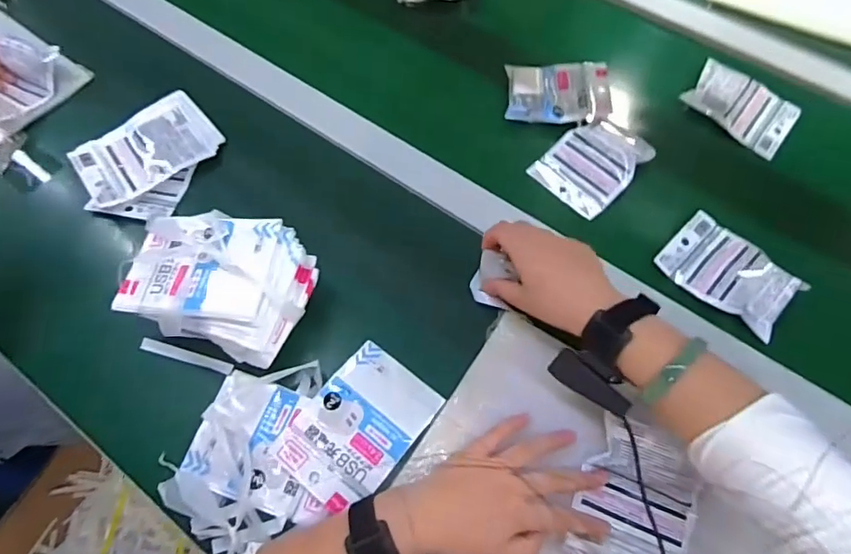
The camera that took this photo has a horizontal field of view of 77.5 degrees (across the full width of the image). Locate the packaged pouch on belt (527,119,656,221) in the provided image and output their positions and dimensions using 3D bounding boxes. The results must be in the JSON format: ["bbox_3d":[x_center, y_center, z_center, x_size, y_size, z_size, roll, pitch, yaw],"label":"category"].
[{"bbox_3d":[0.199,-0.136,0.634,0.123,0.024,0.099,-38,70,-21],"label":"packaged pouch on belt"}]

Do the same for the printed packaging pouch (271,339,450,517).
[{"bbox_3d":[-0.061,0.138,0.491,0.099,0.010,0.136,34,65,15],"label":"printed packaging pouch"}]

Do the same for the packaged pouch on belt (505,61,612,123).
[{"bbox_3d":[0.171,-0.241,0.678,0.128,0.013,0.099,5,61,0],"label":"packaged pouch on belt"}]

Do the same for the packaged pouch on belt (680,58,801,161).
[{"bbox_3d":[0.405,-0.221,0.675,0.130,0.024,0.094,37,66,16],"label":"packaged pouch on belt"}]

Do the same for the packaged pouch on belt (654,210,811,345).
[{"bbox_3d":[0.324,-0.007,0.563,0.127,0.025,0.093,41,67,18],"label":"packaged pouch on belt"}]

